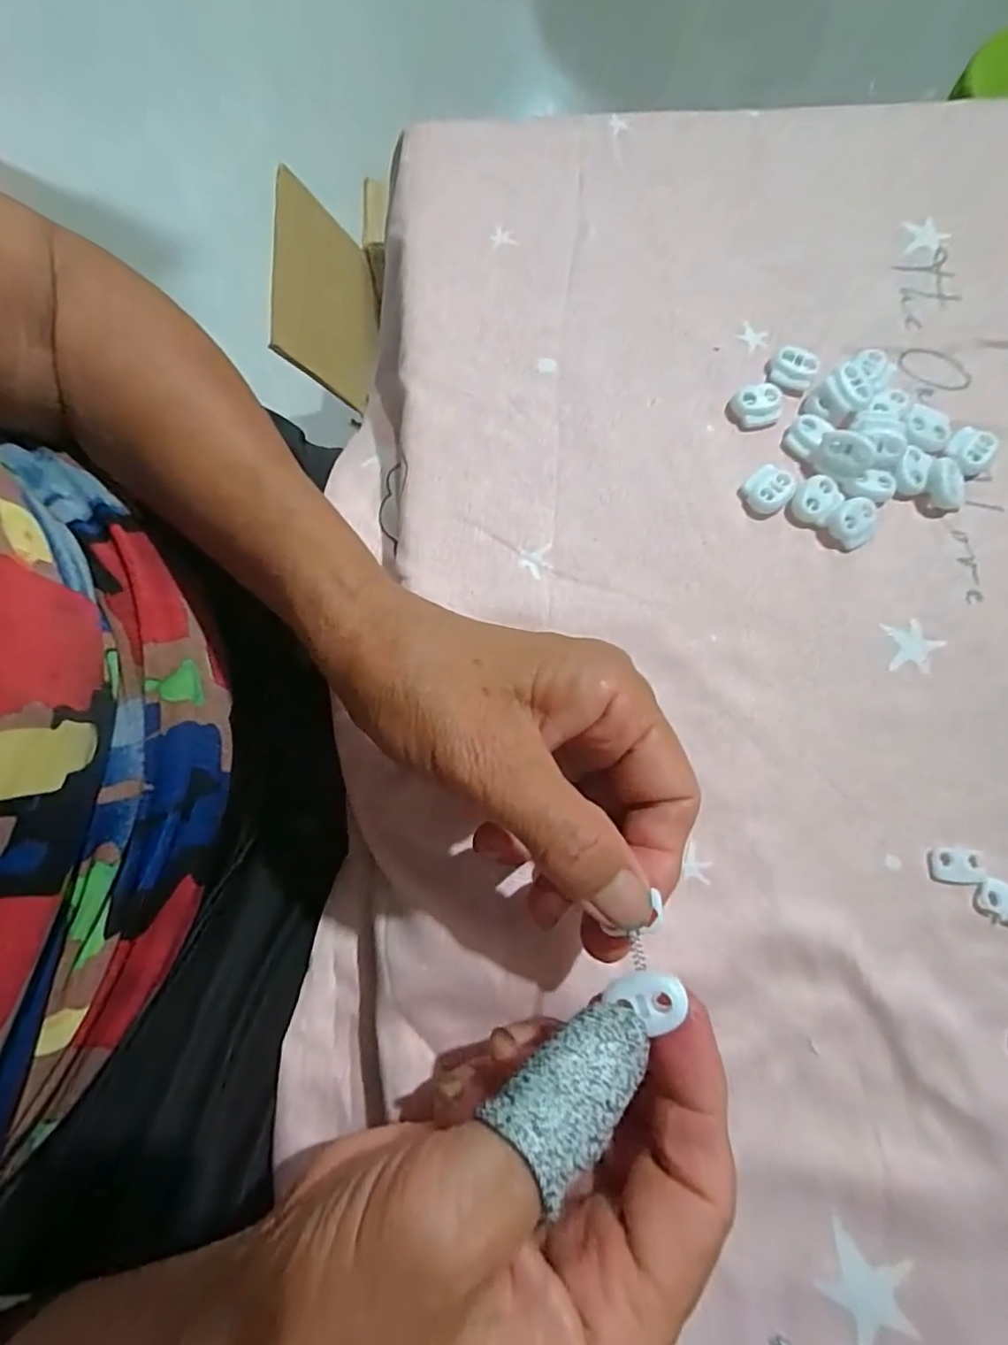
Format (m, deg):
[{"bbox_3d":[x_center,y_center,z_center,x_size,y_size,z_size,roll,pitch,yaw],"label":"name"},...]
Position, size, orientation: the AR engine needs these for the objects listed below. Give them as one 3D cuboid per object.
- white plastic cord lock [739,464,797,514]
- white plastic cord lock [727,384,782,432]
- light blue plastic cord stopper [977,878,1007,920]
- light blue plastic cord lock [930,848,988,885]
[{"bbox_3d":[0.114,-0.079,0.255,0.020,0.006,0.021,41,80,10],"label":"white plastic cord lock"},{"bbox_3d":[0.112,-0.118,0.264,0.024,0.007,0.017,-14,76,-3],"label":"white plastic cord lock"},{"bbox_3d":[0.183,0.083,0.215,0.018,0.004,0.012,23,77,6],"label":"light blue plastic cord stopper"},{"bbox_3d":[0.168,0.072,0.218,0.019,0.004,0.012,3,76,2],"label":"light blue plastic cord lock"}]

